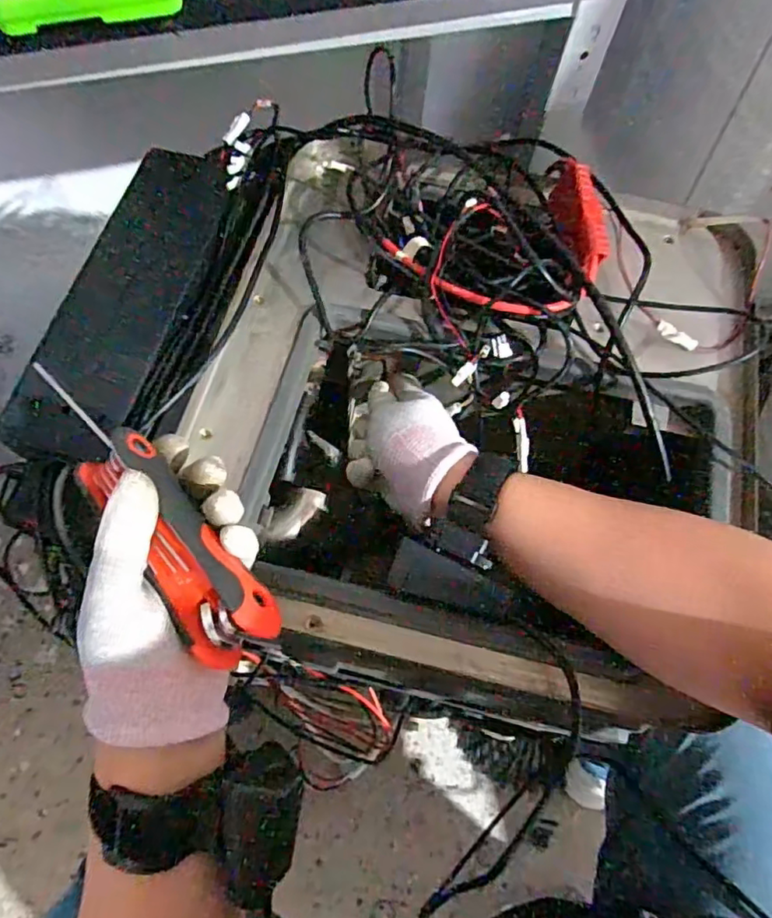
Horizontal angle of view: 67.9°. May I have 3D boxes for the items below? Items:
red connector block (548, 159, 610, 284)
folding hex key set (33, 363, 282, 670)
[{"bbox_3d":[0.139,-0.173,0.410,0.031,0.021,0.096,0,69,-2],"label":"red connector block"},{"bbox_3d":[-0.112,0.025,0.279,0.040,0.025,0.163,-35,84,-14],"label":"folding hex key set"}]

